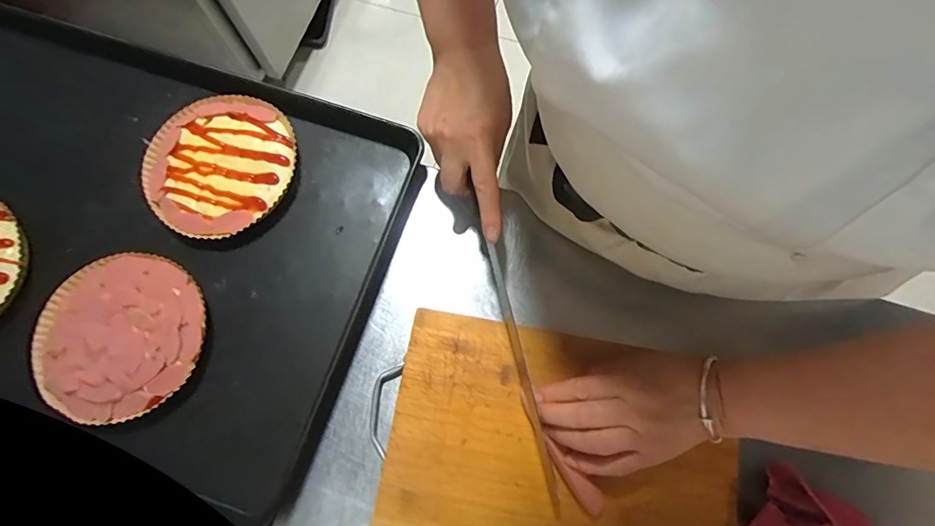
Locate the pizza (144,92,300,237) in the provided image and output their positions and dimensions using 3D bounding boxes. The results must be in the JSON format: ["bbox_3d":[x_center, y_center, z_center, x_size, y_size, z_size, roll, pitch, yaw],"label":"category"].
[{"bbox_3d":[-0.246,-0.101,0.452,0.140,0.014,0.150,1,73,-2],"label":"pizza"}]

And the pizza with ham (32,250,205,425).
[{"bbox_3d":[-0.311,0.058,0.402,0.148,0.017,0.135,1,73,-2],"label":"pizza with ham"}]

